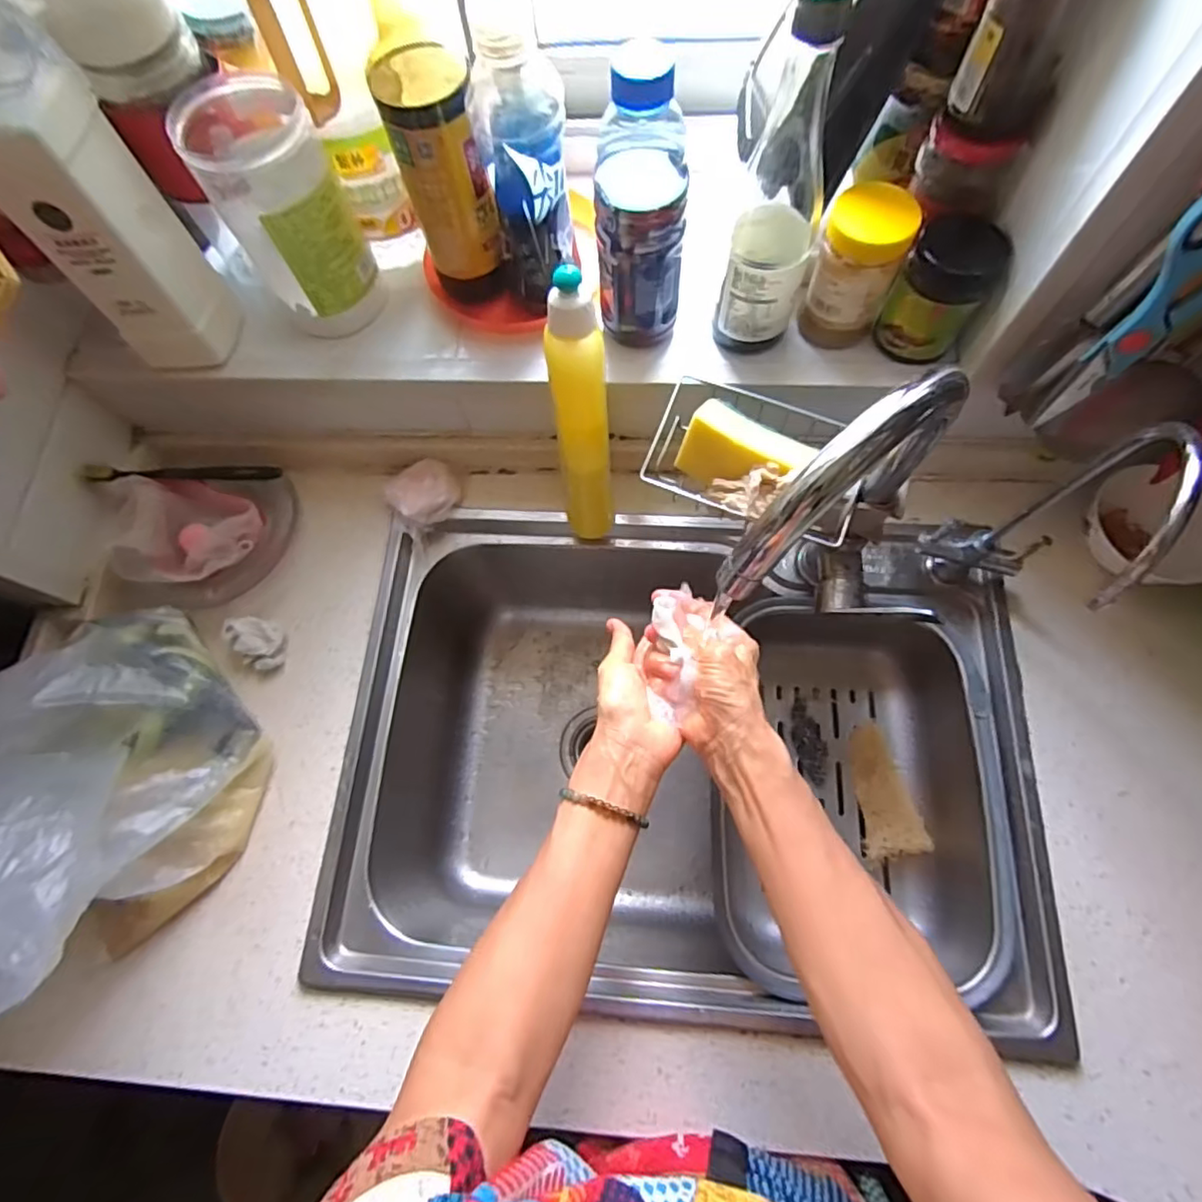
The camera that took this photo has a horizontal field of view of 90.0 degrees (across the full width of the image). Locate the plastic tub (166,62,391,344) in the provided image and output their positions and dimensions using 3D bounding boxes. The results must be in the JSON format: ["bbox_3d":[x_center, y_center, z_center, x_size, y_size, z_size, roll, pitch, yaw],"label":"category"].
[{"bbox_3d":[-0.267,-0.331,0.521,0.091,0.173,0.119,-35,72,-11],"label":"plastic tub"}]

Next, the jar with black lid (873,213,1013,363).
[{"bbox_3d":[0.281,-0.258,0.495,0.067,0.091,0.078,31,73,13],"label":"jar with black lid"}]

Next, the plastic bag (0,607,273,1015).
[{"bbox_3d":[-0.405,0.151,0.451,0.186,0.245,0.306,12,70,6],"label":"plastic bag"}]

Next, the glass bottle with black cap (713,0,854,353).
[{"bbox_3d":[0.132,-0.287,0.439,0.060,0.250,0.056,21,72,10],"label":"glass bottle with black cap"}]

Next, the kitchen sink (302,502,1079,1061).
[{"bbox_3d":[0.076,0.149,0.658,0.616,0.254,0.473,3,70,3],"label":"kitchen sink"}]

